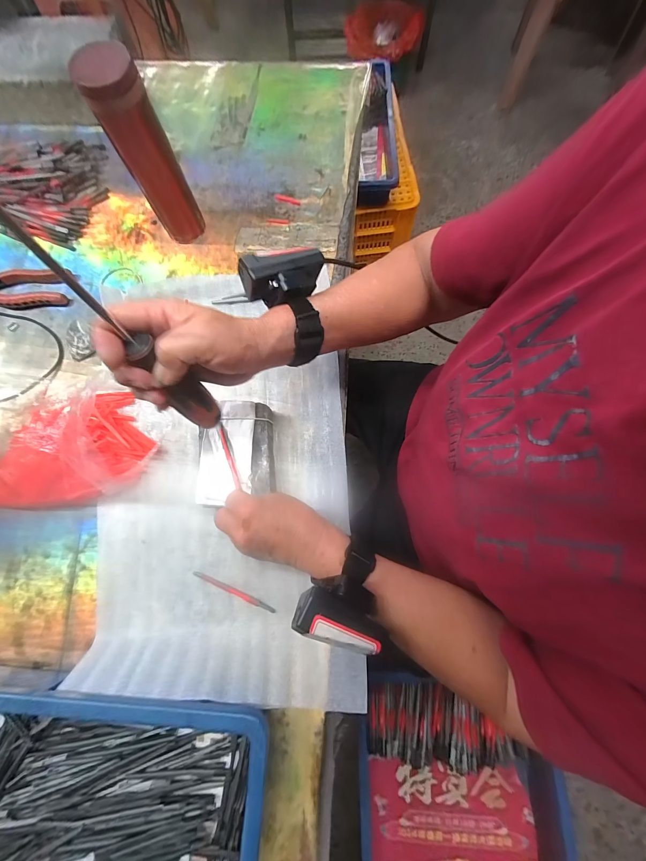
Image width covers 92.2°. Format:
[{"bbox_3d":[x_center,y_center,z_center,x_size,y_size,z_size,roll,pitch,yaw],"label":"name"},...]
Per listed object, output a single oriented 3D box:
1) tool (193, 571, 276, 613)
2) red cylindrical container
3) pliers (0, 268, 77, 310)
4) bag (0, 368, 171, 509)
[{"bbox_3d":[-0.103,0.187,0.361,0.103,0.007,0.007,21,78,6],"label":"tool"},{"bbox_3d":[-0.209,-0.327,0.380,0.058,0.191,0.052,-30,78,-5],"label":"red cylindrical container"},{"bbox_3d":[-0.467,-0.203,0.451,0.196,0.018,0.061,-6,77,1],"label":"pliers"},{"bbox_3d":[-0.344,0.012,0.362,0.279,0.091,0.147,1,77,2],"label":"bag"}]

